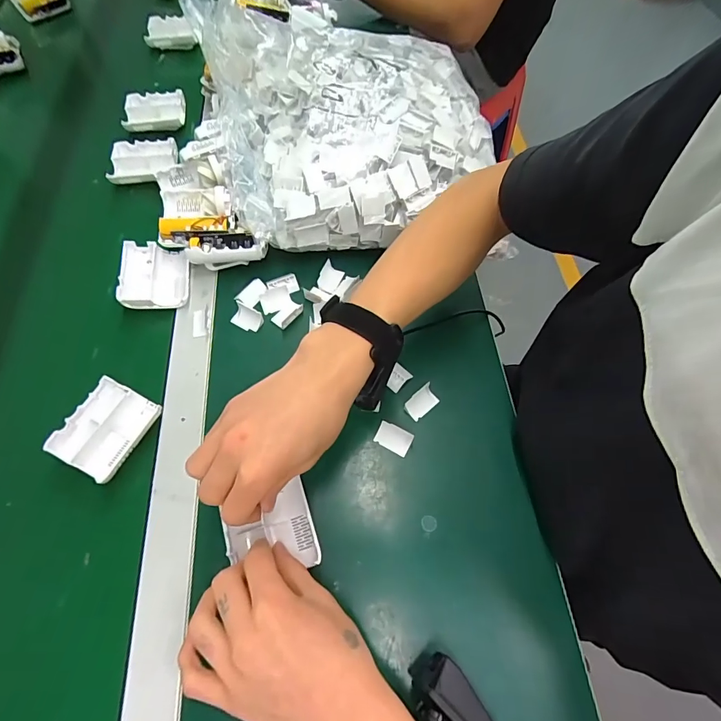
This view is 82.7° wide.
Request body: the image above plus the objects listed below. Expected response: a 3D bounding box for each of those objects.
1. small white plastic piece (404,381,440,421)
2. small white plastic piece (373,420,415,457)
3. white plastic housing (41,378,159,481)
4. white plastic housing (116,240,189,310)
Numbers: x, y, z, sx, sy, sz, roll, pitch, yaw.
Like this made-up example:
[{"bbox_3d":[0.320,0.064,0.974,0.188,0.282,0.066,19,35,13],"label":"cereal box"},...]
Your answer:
[{"bbox_3d":[0.060,0.040,0.393,0.032,0.013,0.020,-38,70,-18],"label":"small white plastic piece"},{"bbox_3d":[0.030,0.071,0.376,0.032,0.004,0.024,25,107,14],"label":"small white plastic piece"},{"bbox_3d":[-0.235,0.064,0.381,0.063,0.022,0.078,25,65,12],"label":"white plastic housing"},{"bbox_3d":[-0.229,-0.095,0.456,0.067,0.018,0.082,0,57,-25],"label":"white plastic housing"}]

